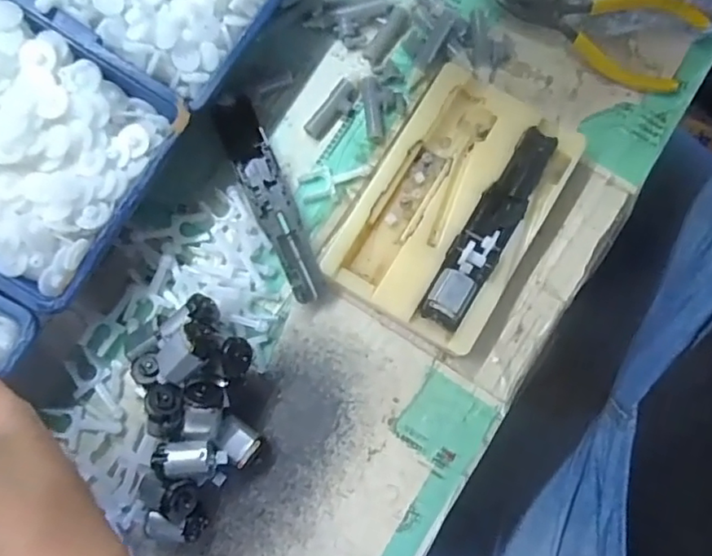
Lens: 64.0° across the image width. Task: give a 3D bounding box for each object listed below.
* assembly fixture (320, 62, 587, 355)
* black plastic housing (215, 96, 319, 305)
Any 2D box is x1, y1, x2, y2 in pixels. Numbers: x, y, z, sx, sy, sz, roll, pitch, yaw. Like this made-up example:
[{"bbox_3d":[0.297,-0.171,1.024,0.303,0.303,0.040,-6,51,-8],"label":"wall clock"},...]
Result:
[{"bbox_3d":[0.055,-0.040,0.308,0.087,0.026,0.139,32,80,5],"label":"assembly fixture"},{"bbox_3d":[-0.047,-0.045,0.315,0.024,0.008,0.122,-24,81,-5],"label":"black plastic housing"}]

